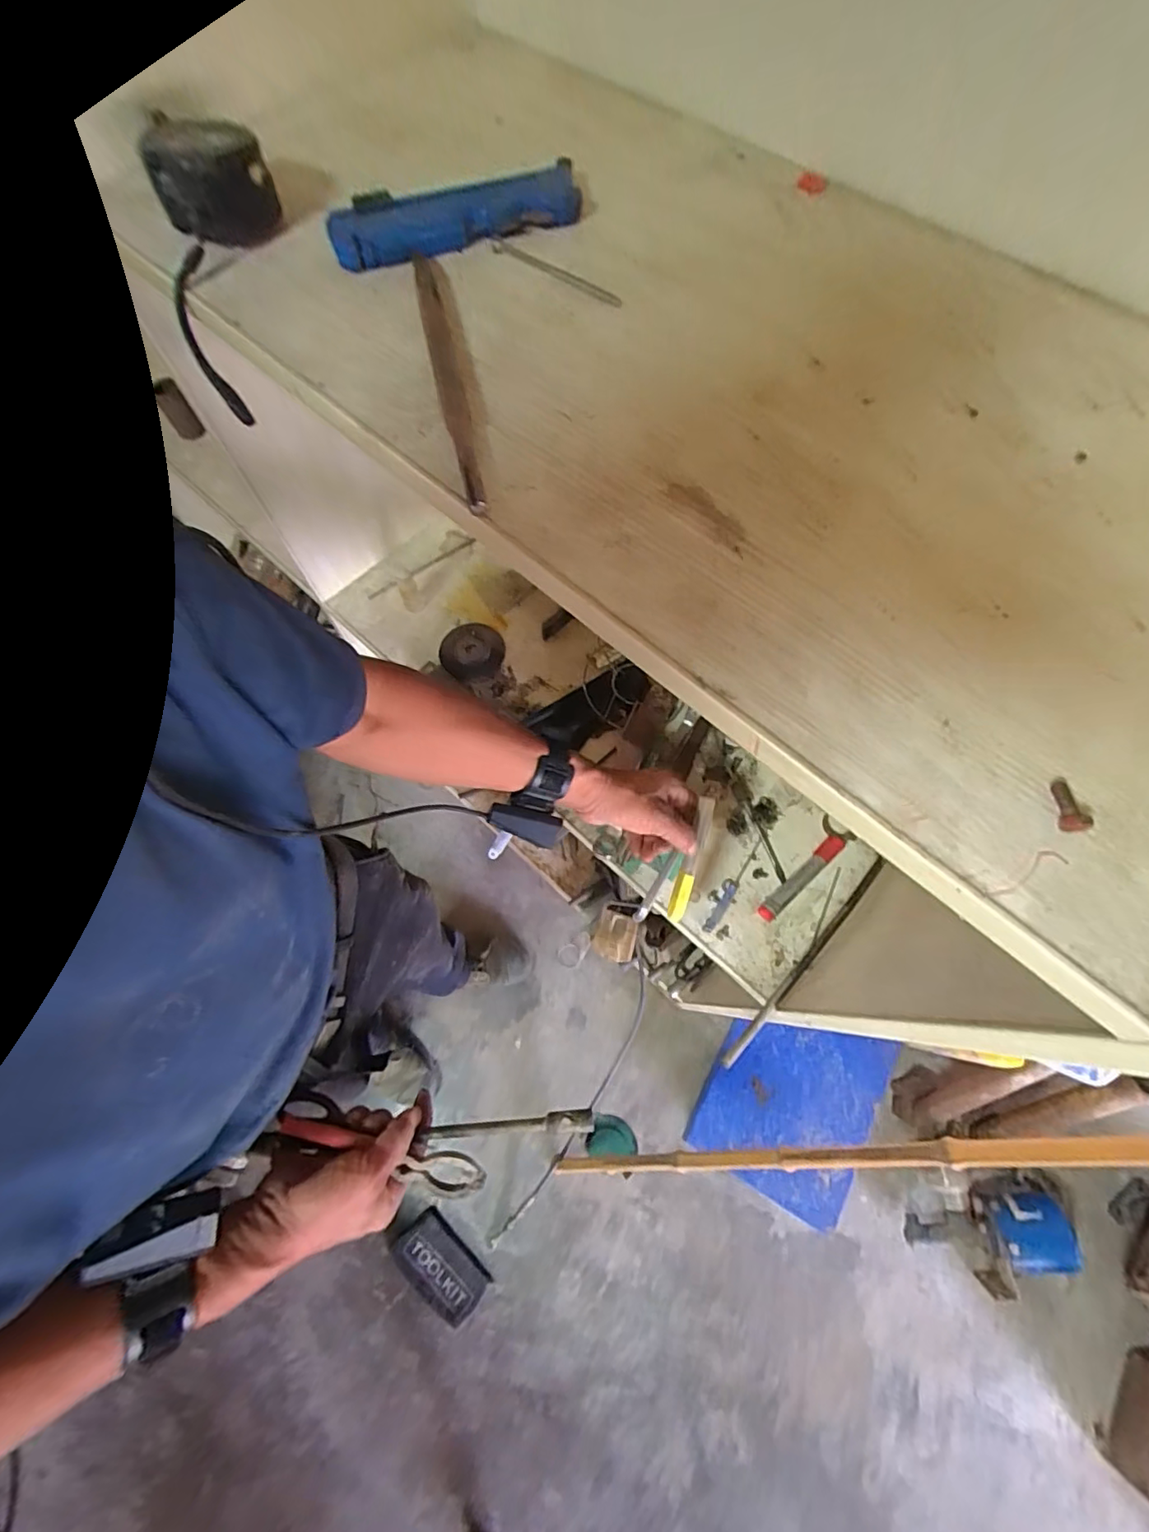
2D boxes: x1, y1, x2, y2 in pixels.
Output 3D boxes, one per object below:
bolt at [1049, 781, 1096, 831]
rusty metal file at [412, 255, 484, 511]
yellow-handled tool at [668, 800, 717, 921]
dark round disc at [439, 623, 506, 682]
[{"bbox_3d":[0.202,0.015,0.229,0.008,0.008,0.022,5,68,2],"label":"bolt"},{"bbox_3d":[-0.073,-0.224,0.324,0.015,0.009,0.206,-12,68,-5],"label":"rusty metal file"},{"bbox_3d":[0.122,0.097,0.586,0.018,0.015,0.131,18,86,7],"label":"yellow-handled tool"},{"bbox_3d":[-0.142,-0.162,0.788,0.089,0.015,0.087,0,68,0],"label":"dark round disc"}]

